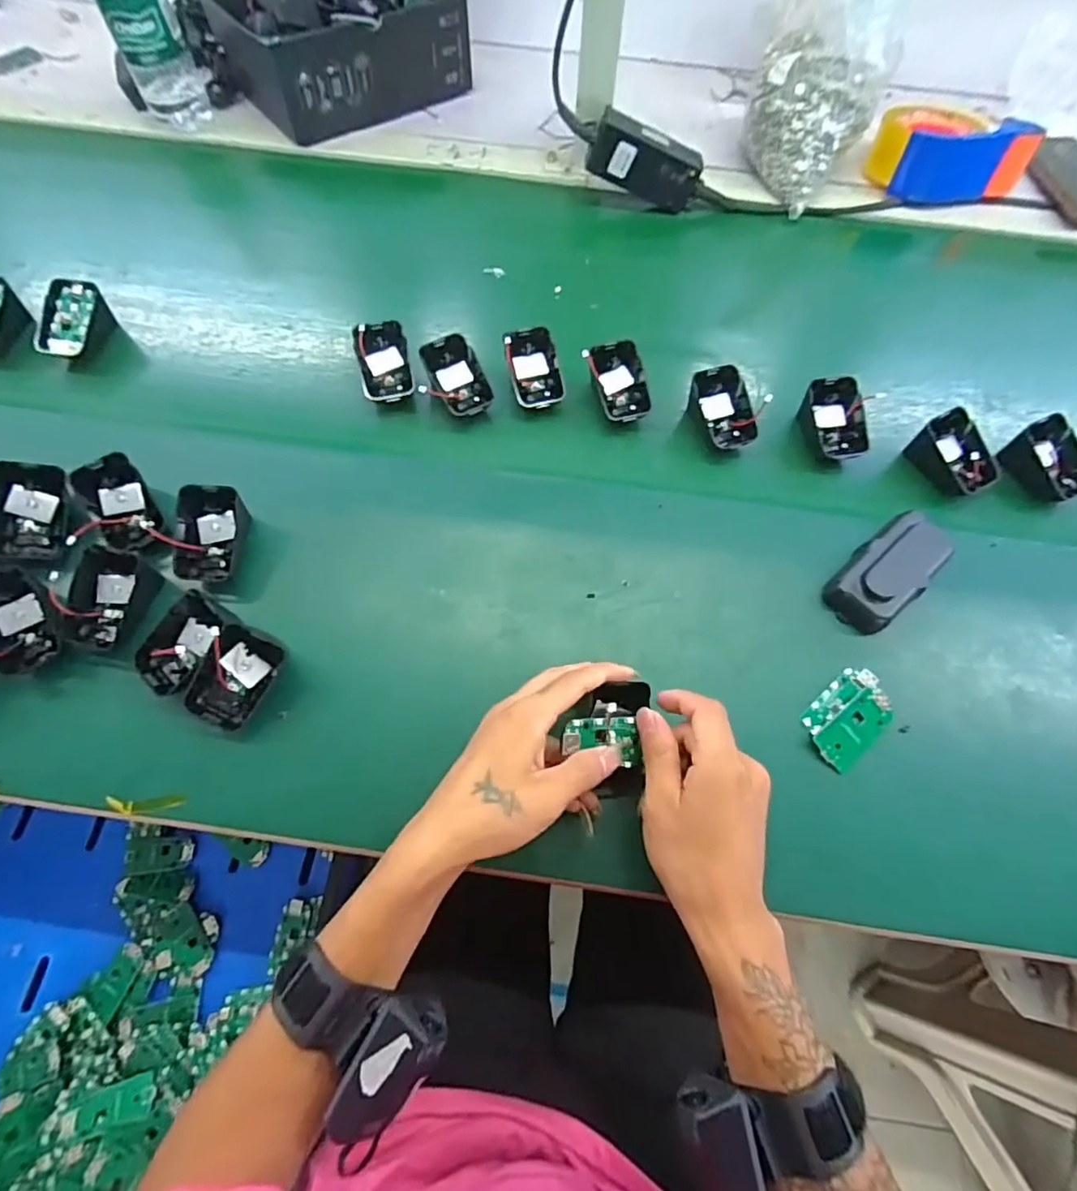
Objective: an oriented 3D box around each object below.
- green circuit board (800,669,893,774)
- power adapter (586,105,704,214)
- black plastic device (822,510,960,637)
[{"bbox_3d":[0.217,0.085,0.406,0.068,0.013,0.044,-38,72,-17],"label":"green circuit board"},{"bbox_3d":[0.112,-0.445,0.597,0.116,0.054,0.024,17,63,-14],"label":"power adapter"},{"bbox_3d":[0.267,-0.018,0.441,0.105,0.032,0.052,-36,71,-16],"label":"black plastic device"}]

